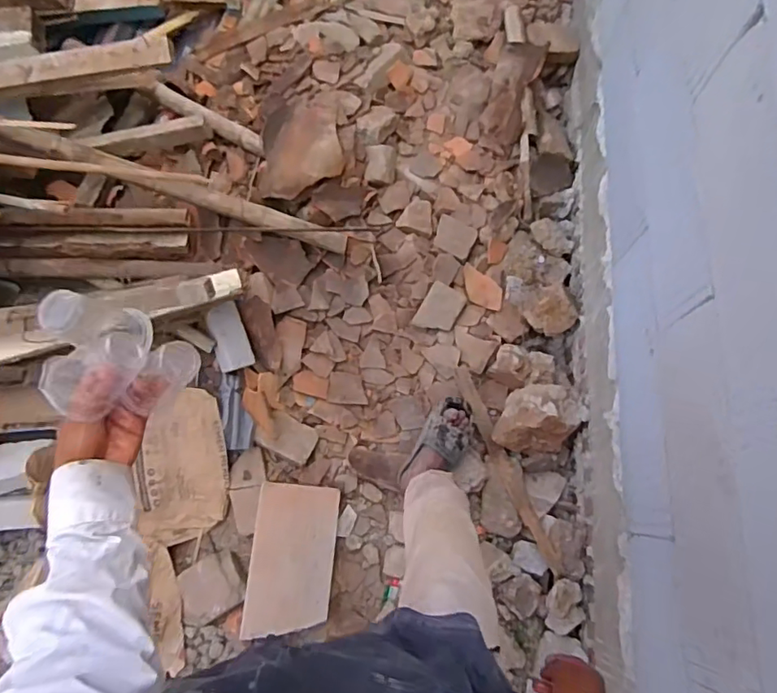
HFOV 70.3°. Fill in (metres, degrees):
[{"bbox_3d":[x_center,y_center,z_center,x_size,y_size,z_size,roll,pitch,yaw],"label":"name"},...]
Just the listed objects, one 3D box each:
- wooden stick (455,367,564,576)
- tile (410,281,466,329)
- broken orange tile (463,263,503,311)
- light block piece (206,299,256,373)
[{"bbox_3d":[0.306,0.314,1.460,0.060,0.044,0.570,-24,74,-5],"label":"wooden stick"},{"bbox_3d":[0.148,-0.105,1.591,0.106,0.015,0.140,31,95,6],"label":"tile"},{"bbox_3d":[0.270,-0.167,1.610,0.146,0.032,0.084,33,77,11],"label":"broken orange tile"},{"bbox_3d":[-0.430,-0.023,1.490,0.094,0.043,0.181,-18,90,-21],"label":"light block piece"}]

